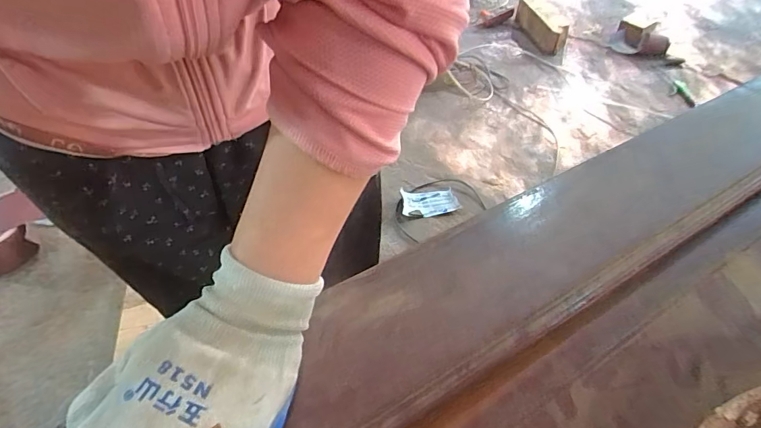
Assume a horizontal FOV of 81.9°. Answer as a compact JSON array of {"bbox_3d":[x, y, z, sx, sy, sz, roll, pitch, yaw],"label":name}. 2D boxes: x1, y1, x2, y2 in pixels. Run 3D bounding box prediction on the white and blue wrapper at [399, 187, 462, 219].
[{"bbox_3d":[0.160,-0.044,1.443,0.182,0.019,0.134,-3,42,5],"label":"white and blue wrapper"}]

